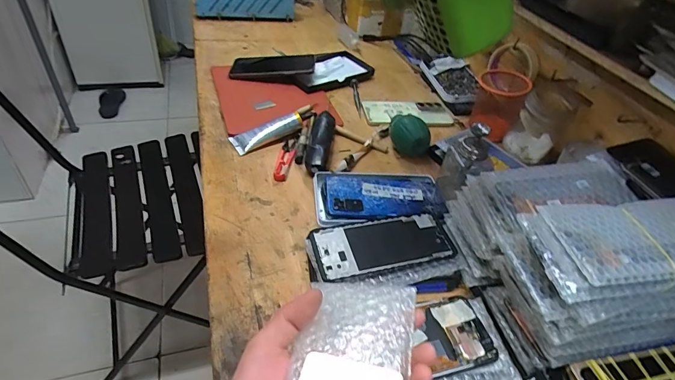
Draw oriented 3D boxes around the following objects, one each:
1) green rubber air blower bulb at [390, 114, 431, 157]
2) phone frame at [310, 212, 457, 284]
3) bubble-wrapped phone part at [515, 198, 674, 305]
[{"bbox_3d":[0.117,-0.091,0.645,0.067,0.051,0.074,13,42,6],"label":"green rubber air blower bulb"},{"bbox_3d":[0.055,0.062,0.466,0.162,0.012,0.077,-9,44,-14],"label":"phone frame"},{"bbox_3d":[0.263,0.046,0.355,0.180,0.019,0.089,-5,48,-9],"label":"bubble-wrapped phone part"}]

